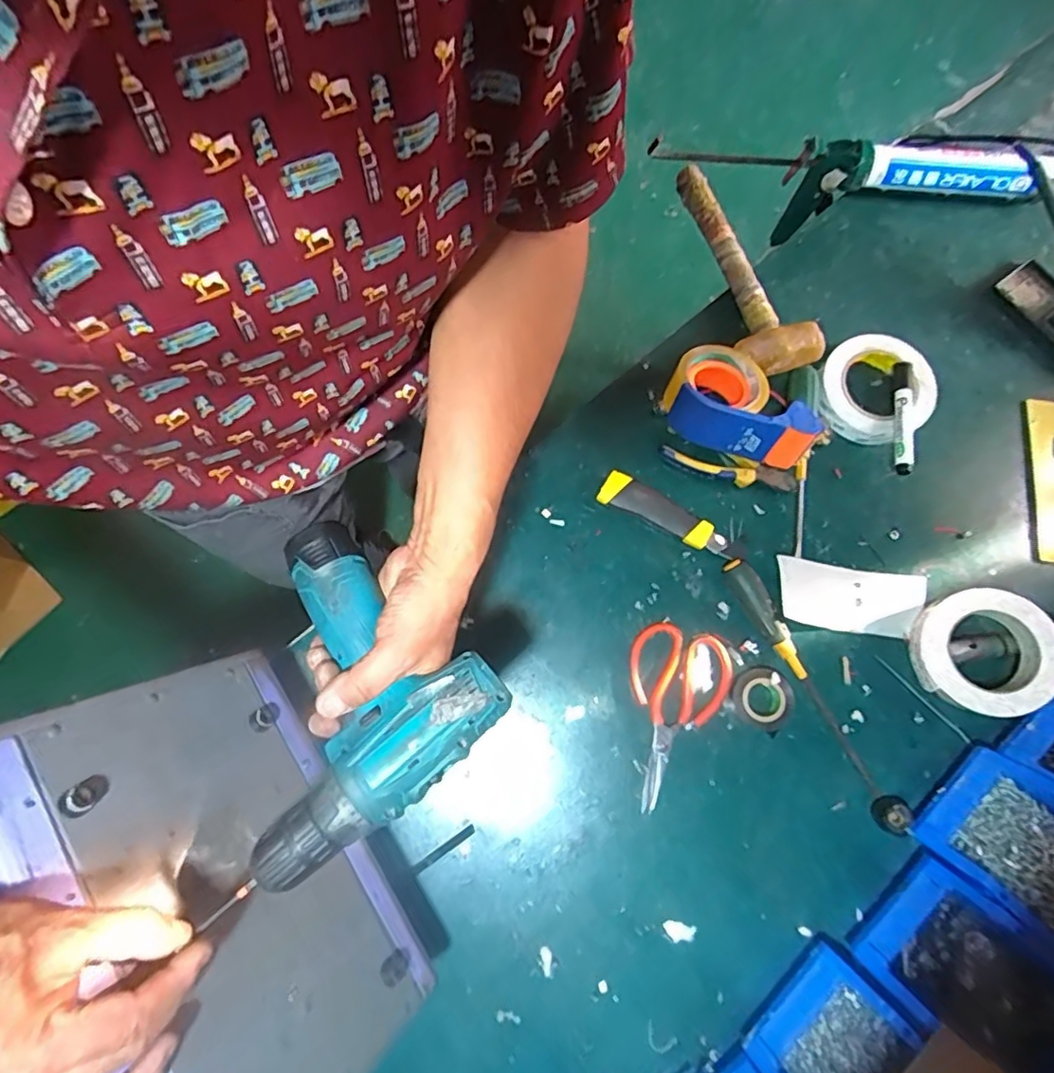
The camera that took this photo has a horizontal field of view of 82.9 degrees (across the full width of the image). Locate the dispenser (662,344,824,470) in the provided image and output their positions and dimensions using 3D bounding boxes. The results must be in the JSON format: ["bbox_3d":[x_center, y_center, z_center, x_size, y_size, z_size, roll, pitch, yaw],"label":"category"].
[{"bbox_3d":[0.225,-0.134,0.637,0.157,0.076,0.104,39,79,8],"label":"dispenser"}]

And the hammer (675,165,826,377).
[{"bbox_3d":[0.250,-0.319,0.699,0.090,0.044,0.289,-14,77,-4],"label":"hammer"}]

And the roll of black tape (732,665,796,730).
[{"bbox_3d":[0.234,0.160,0.589,0.057,0.013,0.059,0,76,0],"label":"roll of black tape"}]

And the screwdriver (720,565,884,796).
[{"bbox_3d":[0.272,0.136,0.584,0.023,0.022,0.255,-29,78,-7],"label":"screwdriver"}]

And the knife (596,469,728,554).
[{"bbox_3d":[0.146,-0.024,0.640,0.140,0.021,0.036,31,78,7],"label":"knife"}]

